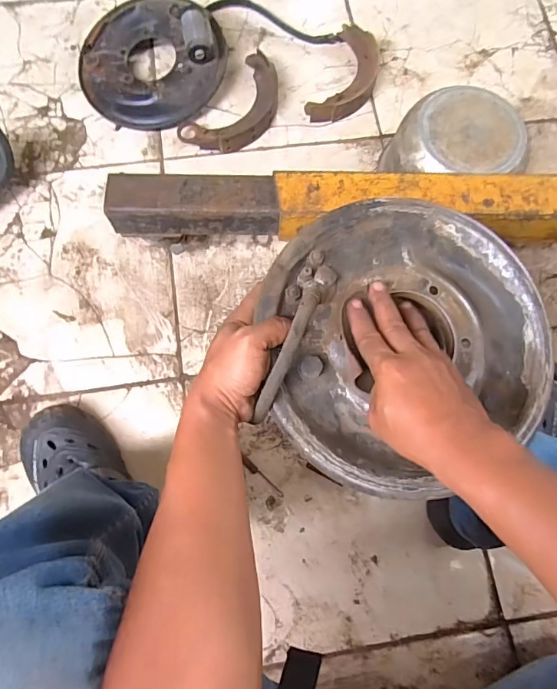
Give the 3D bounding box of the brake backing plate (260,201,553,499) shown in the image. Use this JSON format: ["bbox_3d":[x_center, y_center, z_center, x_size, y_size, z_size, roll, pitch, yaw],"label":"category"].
[{"bbox_3d":[0.116,-0.005,0.402,0.254,0.073,0.255,1,76,-1],"label":"brake backing plate"}]

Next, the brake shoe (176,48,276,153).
[{"bbox_3d":[-0.073,-0.432,0.847,0.122,0.033,0.224,40,79,8],"label":"brake shoe"}]

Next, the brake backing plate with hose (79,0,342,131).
[{"bbox_3d":[-0.142,-0.571,0.847,0.468,0.087,0.250,-32,79,-9],"label":"brake backing plate with hose"}]

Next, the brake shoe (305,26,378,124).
[{"bbox_3d":[0.134,-0.508,0.869,0.099,0.039,0.230,20,77,3],"label":"brake shoe"}]

